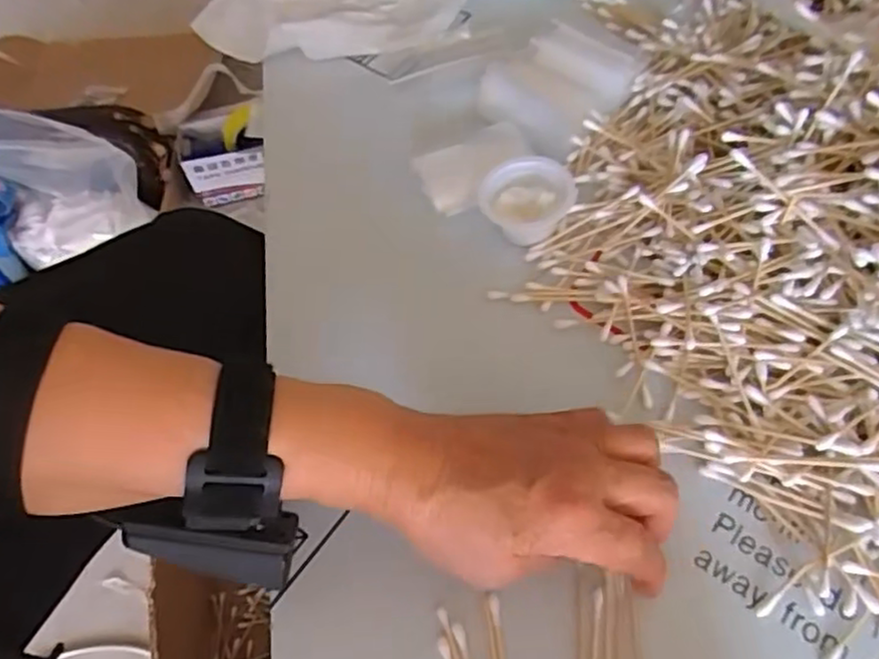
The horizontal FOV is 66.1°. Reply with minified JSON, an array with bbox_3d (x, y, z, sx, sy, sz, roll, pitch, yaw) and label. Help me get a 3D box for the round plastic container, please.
[{"bbox_3d":[0.052,-0.080,0.404,0.051,0.020,0.047,33,67,19],"label":"round plastic container"}]

